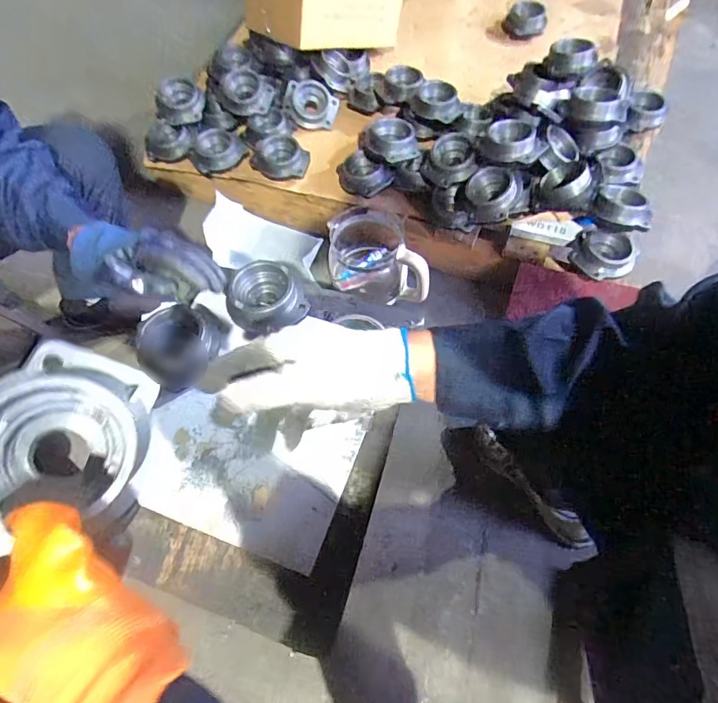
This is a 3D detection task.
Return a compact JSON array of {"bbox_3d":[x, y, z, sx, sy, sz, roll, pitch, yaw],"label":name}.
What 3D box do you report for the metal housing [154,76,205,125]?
[{"bbox_3d":[-0.407,-0.565,1.046,0.109,0.091,0.050,-11,62,-3],"label":"metal housing"}]

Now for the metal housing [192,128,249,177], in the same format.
[{"bbox_3d":[-0.321,-0.448,1.042,0.092,0.052,0.100,-1,61,2],"label":"metal housing"}]

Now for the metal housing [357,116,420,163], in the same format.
[{"bbox_3d":[0.058,-0.417,0.923,0.098,0.056,0.088,-13,62,-4],"label":"metal housing"}]

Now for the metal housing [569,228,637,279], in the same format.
[{"bbox_3d":[0.439,-0.174,0.837,0.100,0.046,0.074,31,67,18],"label":"metal housing"}]

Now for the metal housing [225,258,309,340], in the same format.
[{"bbox_3d":[-0.123,-0.070,0.618,0.098,0.047,0.086,-24,63,-10],"label":"metal housing"}]

